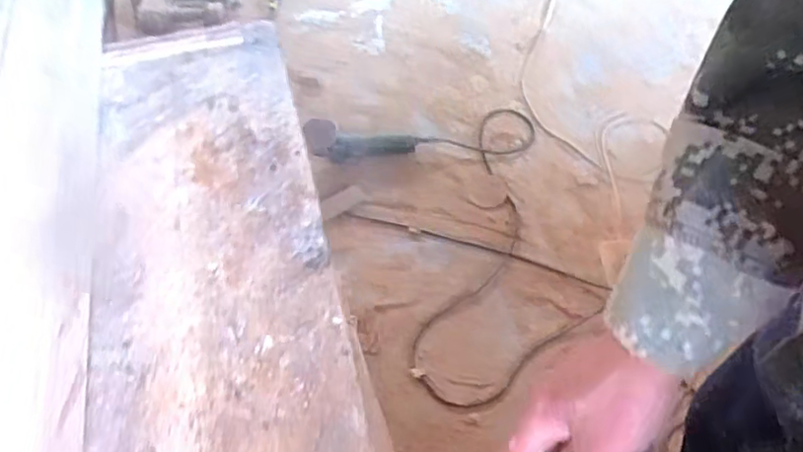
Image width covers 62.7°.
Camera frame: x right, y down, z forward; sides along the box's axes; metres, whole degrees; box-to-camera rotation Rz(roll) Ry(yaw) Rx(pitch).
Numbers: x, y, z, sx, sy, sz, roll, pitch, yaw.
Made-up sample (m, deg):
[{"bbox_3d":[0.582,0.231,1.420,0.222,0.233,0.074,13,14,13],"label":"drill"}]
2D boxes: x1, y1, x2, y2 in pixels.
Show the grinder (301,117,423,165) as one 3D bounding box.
[{"bbox_3d":[-0.092,-0.215,1.584,0.291,0.096,0.074,-5,54,-7],"label":"grinder"}]

